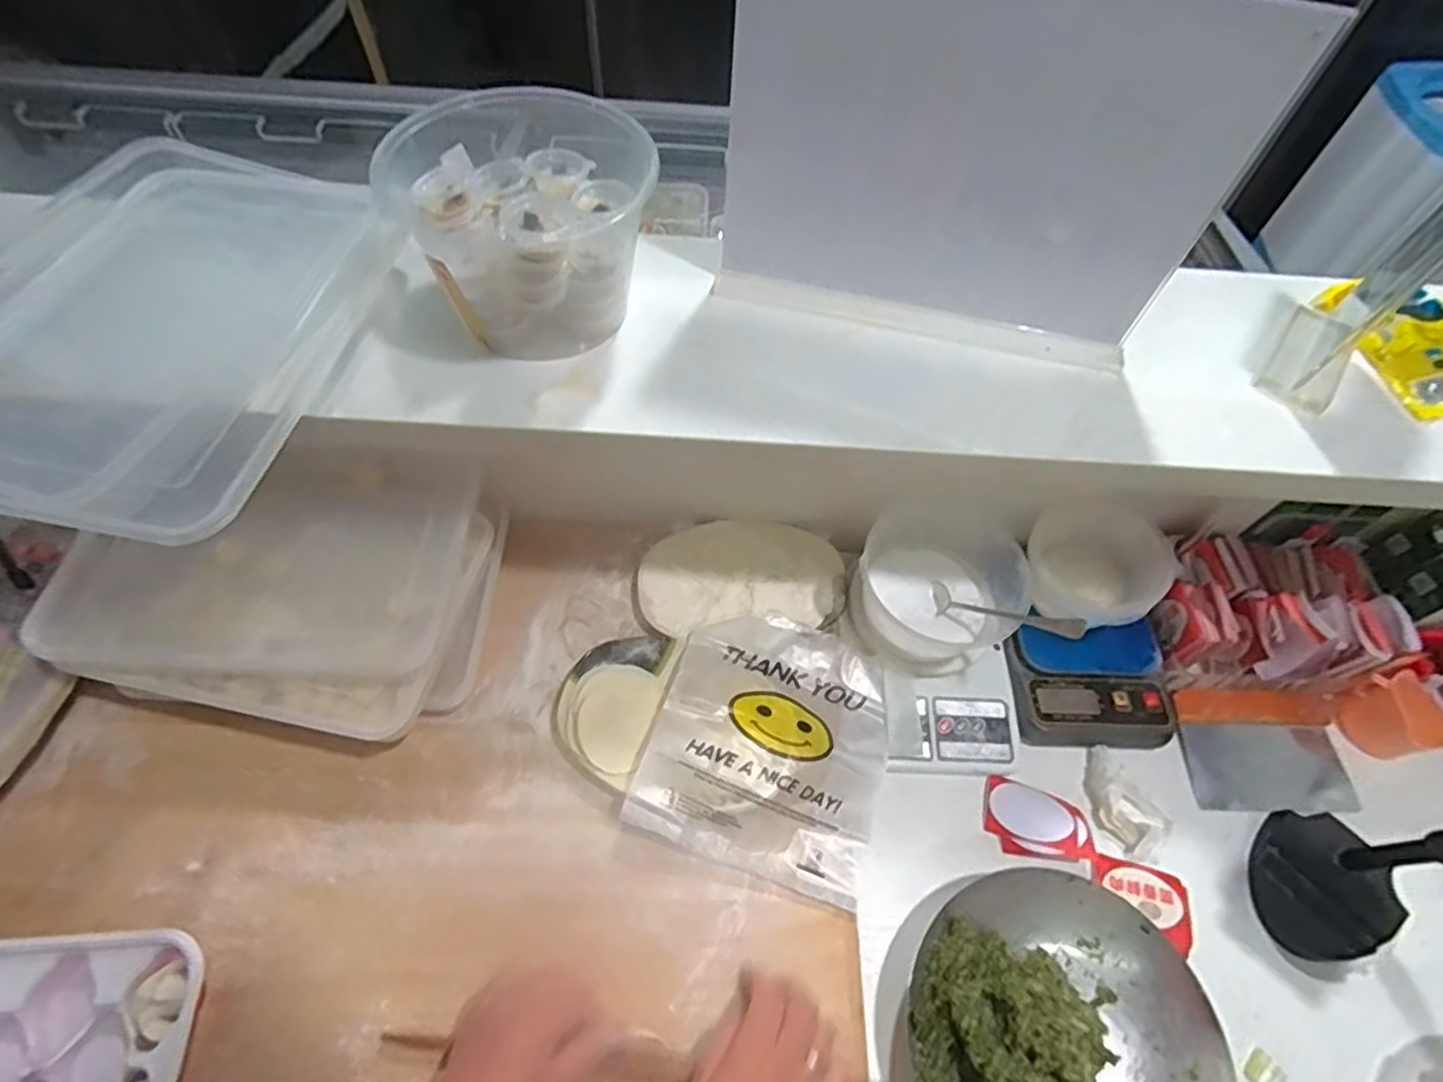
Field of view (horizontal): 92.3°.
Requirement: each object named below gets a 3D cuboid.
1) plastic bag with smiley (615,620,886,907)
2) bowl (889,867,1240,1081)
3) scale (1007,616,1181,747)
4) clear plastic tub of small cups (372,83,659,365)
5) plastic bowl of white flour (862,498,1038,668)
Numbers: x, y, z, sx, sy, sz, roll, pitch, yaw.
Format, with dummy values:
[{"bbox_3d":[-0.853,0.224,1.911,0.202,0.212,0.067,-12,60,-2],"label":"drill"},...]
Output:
[{"bbox_3d":[0.044,0.165,0.586,0.194,0.045,0.212,17,59,7],"label":"plastic bag with smiley"},{"bbox_3d":[0.241,0.360,0.488,0.215,0.066,0.224,2,58,-3],"label":"bowl"},{"bbox_3d":[0.348,0.134,0.651,0.149,0.034,0.126,0,58,-3],"label":"scale"},{"bbox_3d":[-0.130,-0.205,0.464,0.148,0.113,0.142,2,58,-3],"label":"clear plastic tub of small cups"},{"bbox_3d":[0.197,0.037,0.633,0.143,0.090,0.120,2,58,-2],"label":"plastic bowl of white flour"}]

